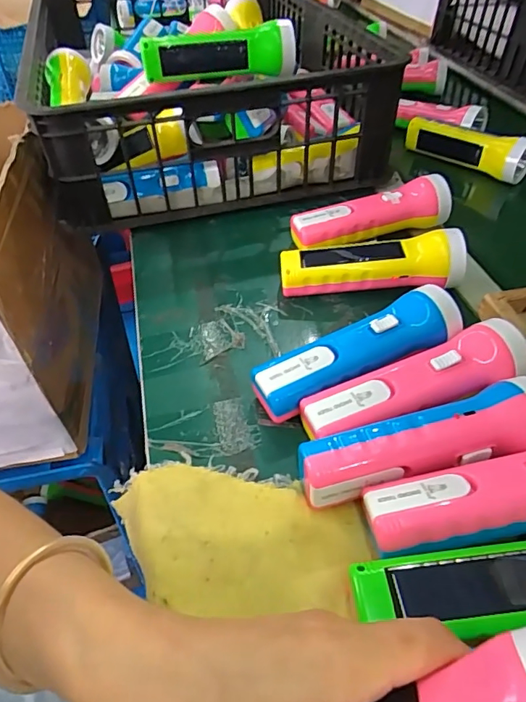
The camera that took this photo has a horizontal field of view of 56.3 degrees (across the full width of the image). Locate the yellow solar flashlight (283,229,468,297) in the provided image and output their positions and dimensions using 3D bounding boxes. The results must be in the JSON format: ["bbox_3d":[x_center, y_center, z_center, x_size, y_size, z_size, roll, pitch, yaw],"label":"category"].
[{"bbox_3d":[0.097,-0.077,0.449,0.161,0.058,0.047,3,45,2],"label":"yellow solar flashlight"}]

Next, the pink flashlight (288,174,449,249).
[{"bbox_3d":[0.111,-0.140,0.505,0.165,0.049,0.049,-7,46,-8],"label":"pink flashlight"}]

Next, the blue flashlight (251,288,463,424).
[{"bbox_3d":[0.072,0.007,0.371,0.161,0.058,0.043,-18,49,-18],"label":"blue flashlight"}]

